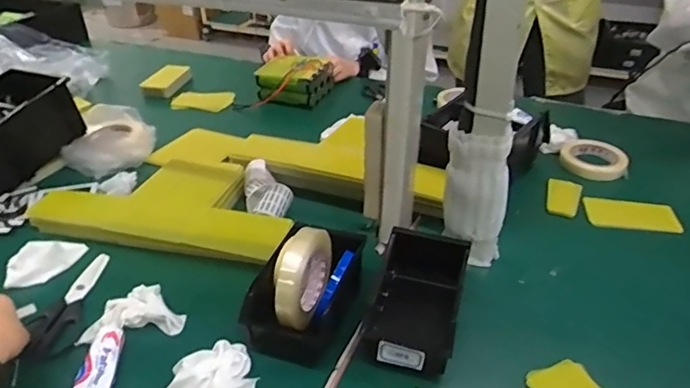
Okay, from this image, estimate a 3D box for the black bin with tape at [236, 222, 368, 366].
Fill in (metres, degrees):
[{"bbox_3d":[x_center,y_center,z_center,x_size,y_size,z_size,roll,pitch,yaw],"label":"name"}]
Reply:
[{"bbox_3d":[-0.045,0.098,0.629,0.105,0.114,0.162,16,39,21],"label":"black bin with tape"}]

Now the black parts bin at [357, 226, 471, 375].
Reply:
[{"bbox_3d":[0.086,0.124,0.635,0.105,0.065,0.184,10,37,14],"label":"black parts bin"}]

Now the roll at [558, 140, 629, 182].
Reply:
[{"bbox_3d":[0.459,-0.065,0.970,0.110,0.032,0.114,0,36,0],"label":"roll"}]

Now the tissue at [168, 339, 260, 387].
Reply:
[{"bbox_3d":[-0.140,0.197,0.573,0.097,0.031,0.084,7,37,11],"label":"tissue"}]

